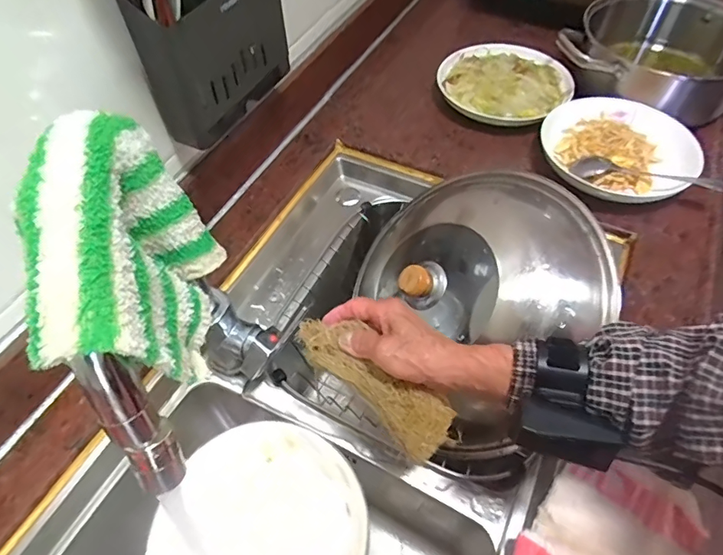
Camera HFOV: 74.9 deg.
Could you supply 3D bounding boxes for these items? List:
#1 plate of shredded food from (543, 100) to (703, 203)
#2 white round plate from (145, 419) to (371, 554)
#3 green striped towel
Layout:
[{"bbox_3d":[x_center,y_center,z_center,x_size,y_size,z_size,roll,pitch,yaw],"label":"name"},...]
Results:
[{"bbox_3d":[0.352,-0.170,0.651,0.196,0.045,0.188,0,55,1],"label":"plate of shredded food"},{"bbox_3d":[-0.084,0.214,0.401,0.171,0.033,0.165,0,55,1],"label":"white round plate"},{"bbox_3d":[-0.114,-0.011,0.242,0.043,0.115,0.137,-2,53,-1],"label":"green striped towel"}]

